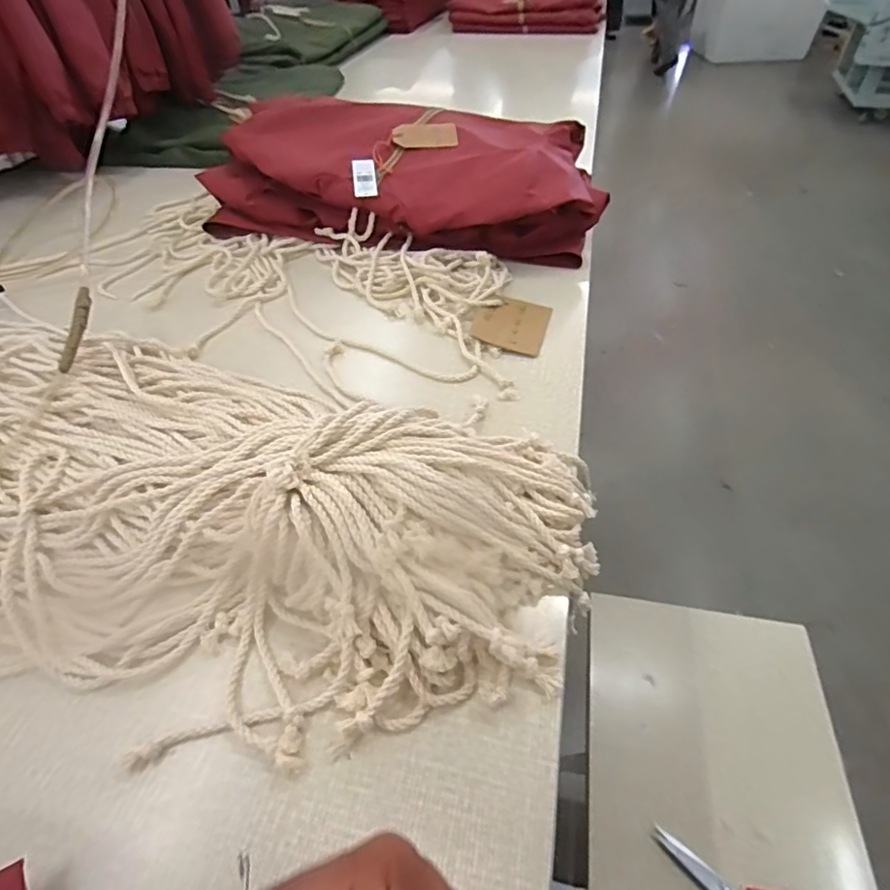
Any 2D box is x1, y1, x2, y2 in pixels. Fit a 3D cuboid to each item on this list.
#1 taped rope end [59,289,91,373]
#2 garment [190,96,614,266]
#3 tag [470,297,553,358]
[{"bbox_3d":[-0.403,-0.128,0.596,0.014,0.015,0.105,0,71,2],"label":"taped rope end"},{"bbox_3d":[-0.057,-0.431,0.859,0.576,0.123,0.265,10,48,11],"label":"garment"},{"bbox_3d":[0.085,-0.156,0.704,0.091,0.006,0.105,18,51,5],"label":"tag"}]

